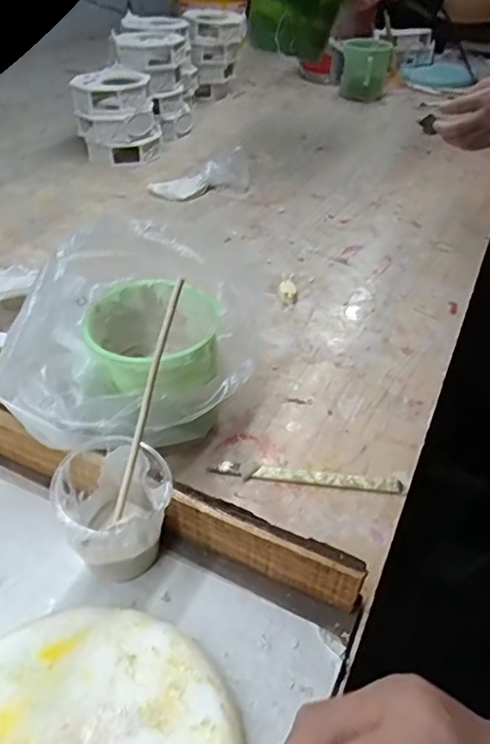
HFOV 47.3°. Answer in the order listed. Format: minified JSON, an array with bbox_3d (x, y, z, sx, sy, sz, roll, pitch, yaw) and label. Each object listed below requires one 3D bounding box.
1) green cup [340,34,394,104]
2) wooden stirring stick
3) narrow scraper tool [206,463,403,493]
[{"bbox_3d":[0.238,-0.602,1.105,0.088,0.102,0.101,12,43,11],"label":"green cup"},{"bbox_3d":[-0.059,0.018,0.332,0.007,0.149,0.005,19,10,19],"label":"wooden stirring stick"},{"bbox_3d":[0.046,0.079,0.424,0.142,0.006,0.014,4,42,3],"label":"narrow scraper tool"}]

